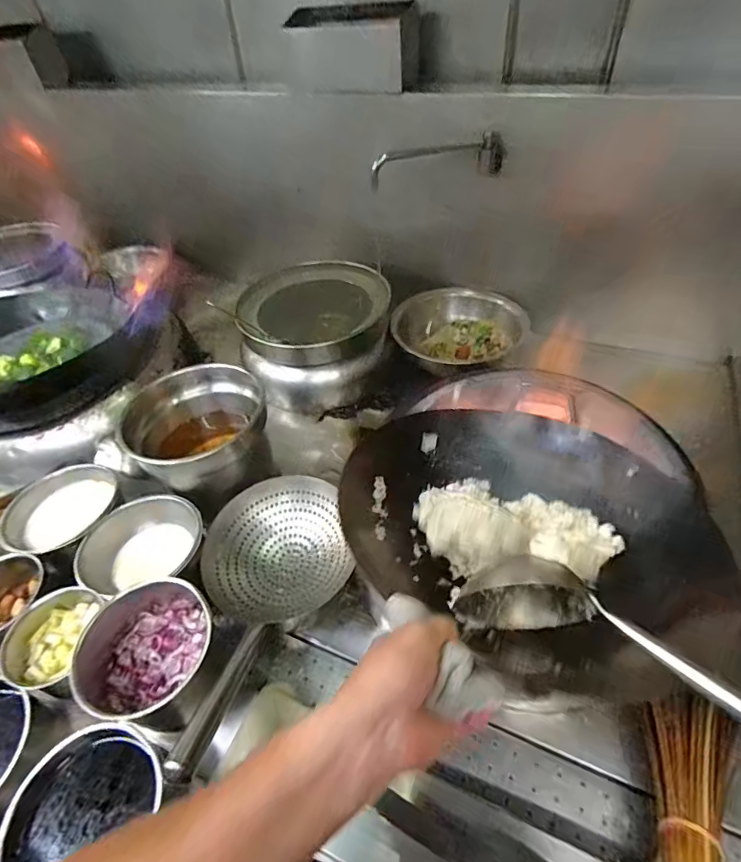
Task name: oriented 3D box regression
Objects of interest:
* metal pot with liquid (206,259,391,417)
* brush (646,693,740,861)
[{"bbox_3d":[-0.131,-0.215,1.064,0.283,0.220,0.282,-2,47,2],"label":"metal pot with liquid"},{"bbox_3d":[0.312,0.380,0.451,0.079,0.059,0.250,21,51,22],"label":"brush"}]

